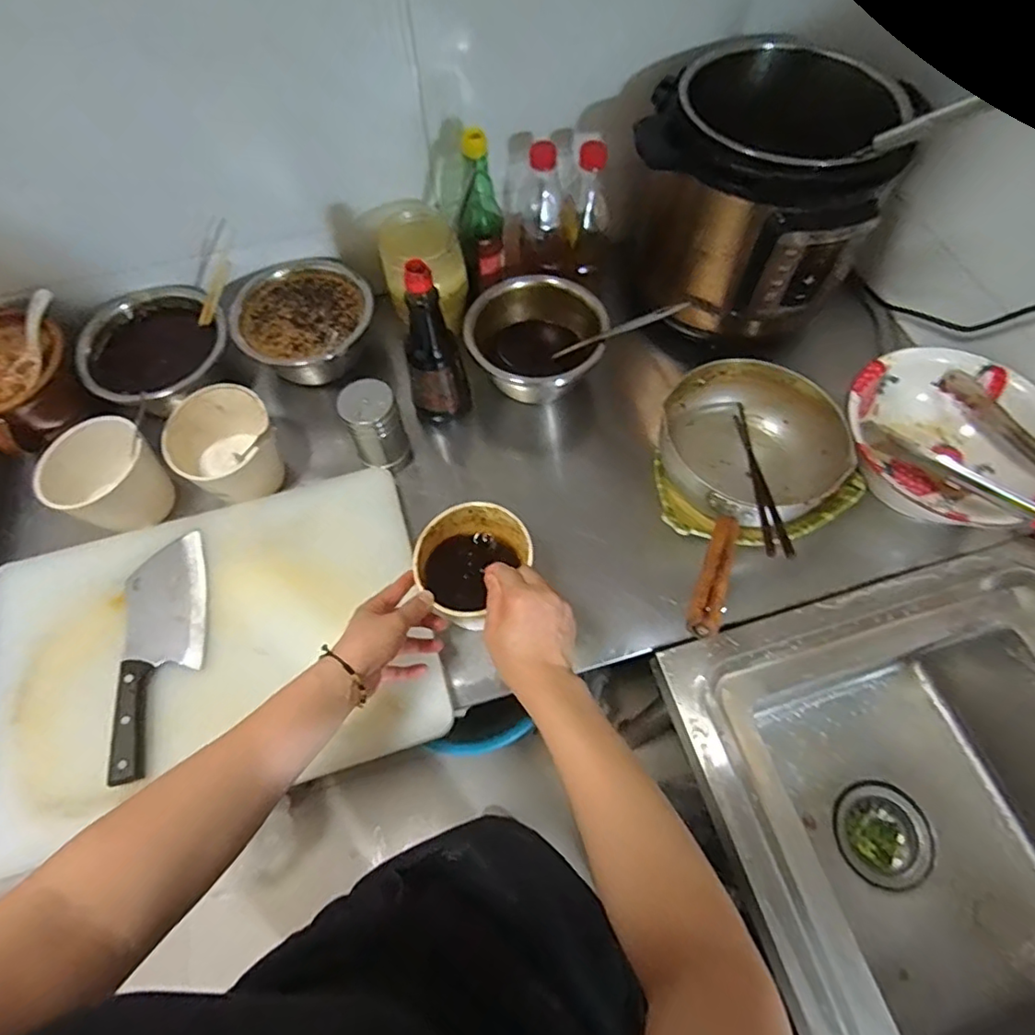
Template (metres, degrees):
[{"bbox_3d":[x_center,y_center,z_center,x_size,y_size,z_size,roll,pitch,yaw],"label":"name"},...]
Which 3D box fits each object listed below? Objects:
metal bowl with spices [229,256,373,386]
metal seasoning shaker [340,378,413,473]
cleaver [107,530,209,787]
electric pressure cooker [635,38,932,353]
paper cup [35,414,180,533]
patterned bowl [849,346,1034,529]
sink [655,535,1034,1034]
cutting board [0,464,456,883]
[{"bbox_3d":[-0.271,-0.245,0.777,0.168,0.086,0.170,0,63,1],"label":"metal bowl with spices"},{"bbox_3d":[-0.163,-0.102,0.688,0.065,0.105,0.058,-22,65,-10],"label":"metal seasoning shaker"},{"bbox_3d":[-0.359,0.130,0.600,0.079,0.017,0.246,-12,64,-5],"label":"cleaver"},{"bbox_3d":[0.275,-0.379,0.727,0.279,0.242,0.229,16,65,9],"label":"electric pressure cooker"},{"bbox_3d":[-0.460,-0.041,0.673,0.100,0.116,0.108,38,70,18],"label":"paper cup"},{"bbox_3d":[0.481,-0.080,0.674,0.216,0.087,0.215,0,63,1],"label":"patterned bowl"},{"bbox_3d":[0.446,0.343,0.630,0.464,0.209,0.509,-15,64,-6],"label":"sink"},{"bbox_3d":[-0.317,0.124,0.613,0.435,0.032,0.320,-17,64,-7],"label":"cutting board"}]

